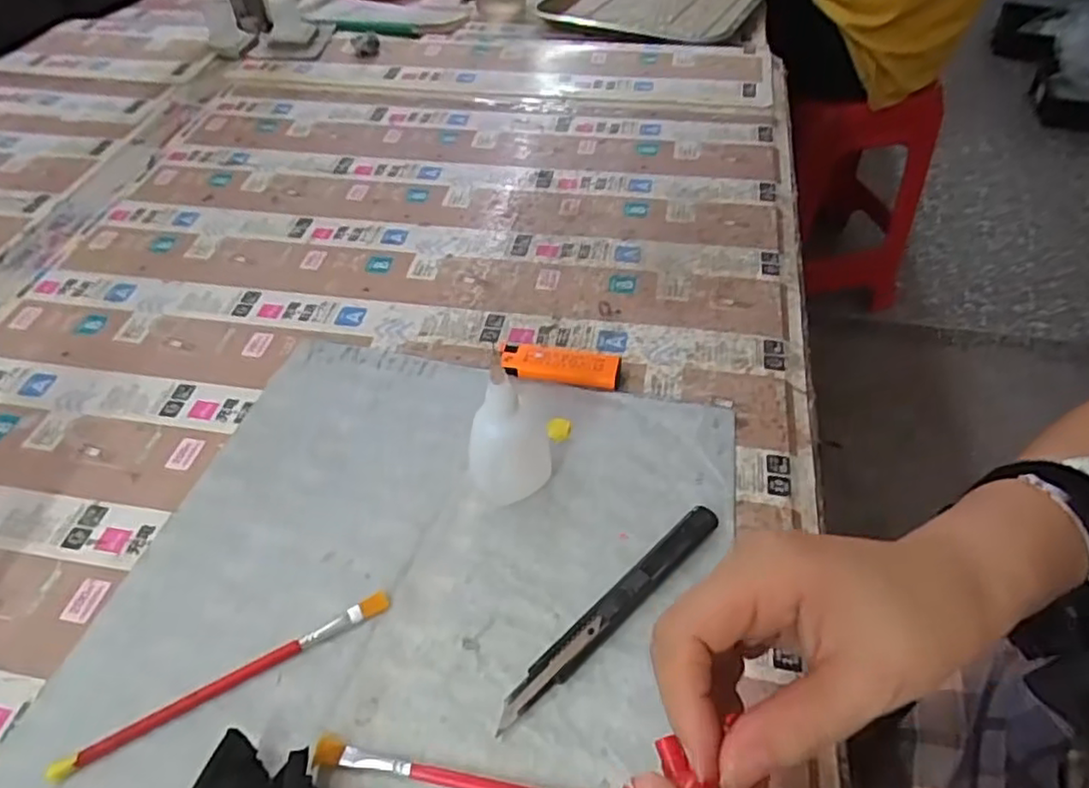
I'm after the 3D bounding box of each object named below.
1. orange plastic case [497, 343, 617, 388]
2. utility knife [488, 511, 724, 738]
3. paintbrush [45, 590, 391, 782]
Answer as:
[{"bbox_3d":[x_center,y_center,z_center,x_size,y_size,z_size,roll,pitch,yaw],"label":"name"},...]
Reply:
[{"bbox_3d":[0.009,-0.019,0.433,0.077,0.015,0.025,6,49,7],"label":"orange plastic case"},{"bbox_3d":[0.034,0.104,0.323,0.145,0.011,0.015,-35,56,-26],"label":"utility knife"},{"bbox_3d":[-0.147,0.133,0.312,0.155,0.005,0.010,-24,52,-18],"label":"paintbrush"}]

